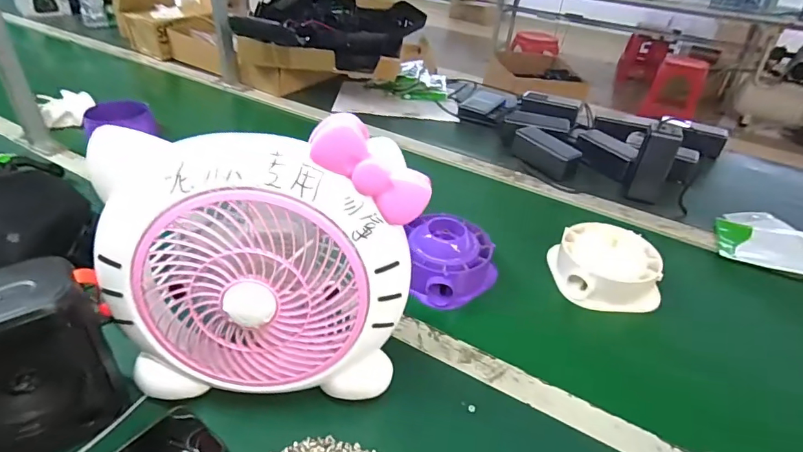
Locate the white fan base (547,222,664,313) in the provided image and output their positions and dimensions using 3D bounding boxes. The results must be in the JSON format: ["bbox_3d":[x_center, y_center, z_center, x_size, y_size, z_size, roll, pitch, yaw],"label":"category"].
[{"bbox_3d":[0.287,0.055,0.662,0.133,0.062,0.124,3,35,-3],"label":"white fan base"}]

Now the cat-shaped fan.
[{"bbox_3d":[-0.119,0.050,0.409,0.263,0.257,0.080,0,35,-8],"label":"cat-shaped fan"}]

